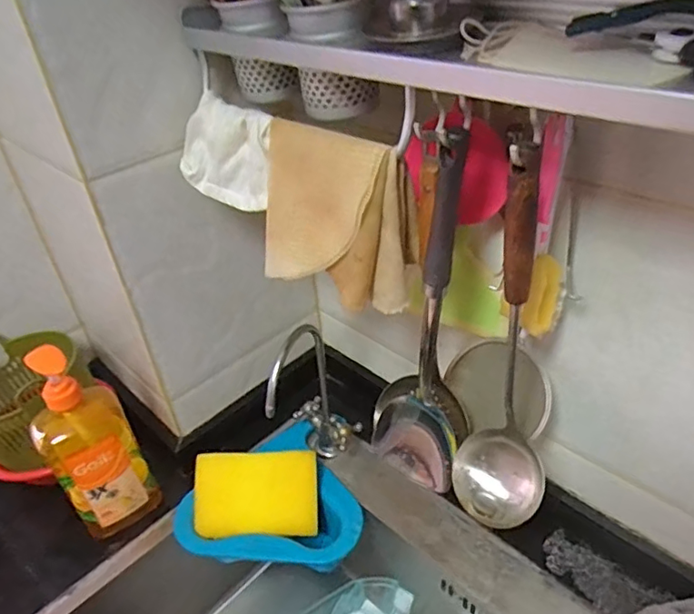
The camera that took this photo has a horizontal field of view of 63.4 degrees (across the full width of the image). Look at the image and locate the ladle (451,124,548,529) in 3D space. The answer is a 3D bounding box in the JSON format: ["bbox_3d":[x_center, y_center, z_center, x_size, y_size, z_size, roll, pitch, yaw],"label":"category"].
[{"bbox_3d":[0.130,0.044,0.446,0.077,0.353,0.063,4,38,14],"label":"ladle"}]

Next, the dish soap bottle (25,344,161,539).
[{"bbox_3d":[-0.304,0.157,0.659,0.095,0.258,0.080,-30,43,-29],"label":"dish soap bottle"}]

